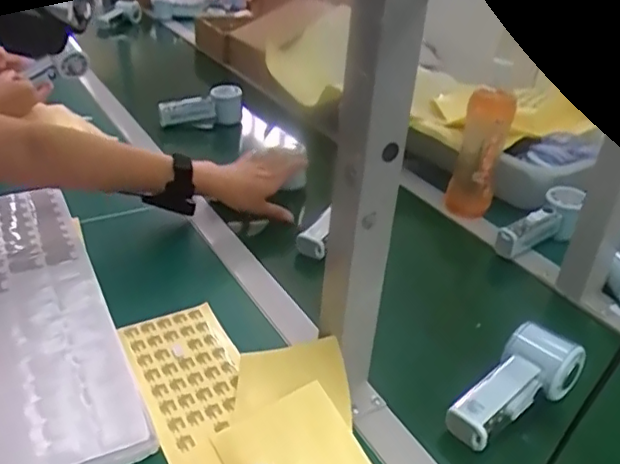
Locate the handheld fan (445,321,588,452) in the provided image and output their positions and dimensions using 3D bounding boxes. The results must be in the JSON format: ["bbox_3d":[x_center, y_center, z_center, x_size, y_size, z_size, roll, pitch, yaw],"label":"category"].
[{"bbox_3d":[0.185,0.135,0.558,0.142,0.050,0.058,-18,37,-34],"label":"handheld fan"}]

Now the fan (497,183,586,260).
[{"bbox_3d":[0.316,-0.012,0.822,0.159,0.057,0.049,-22,40,-39],"label":"fan"}]

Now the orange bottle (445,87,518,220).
[{"bbox_3d":[0.239,-0.107,0.865,0.061,0.180,0.052,13,31,13],"label":"orange bottle"}]

